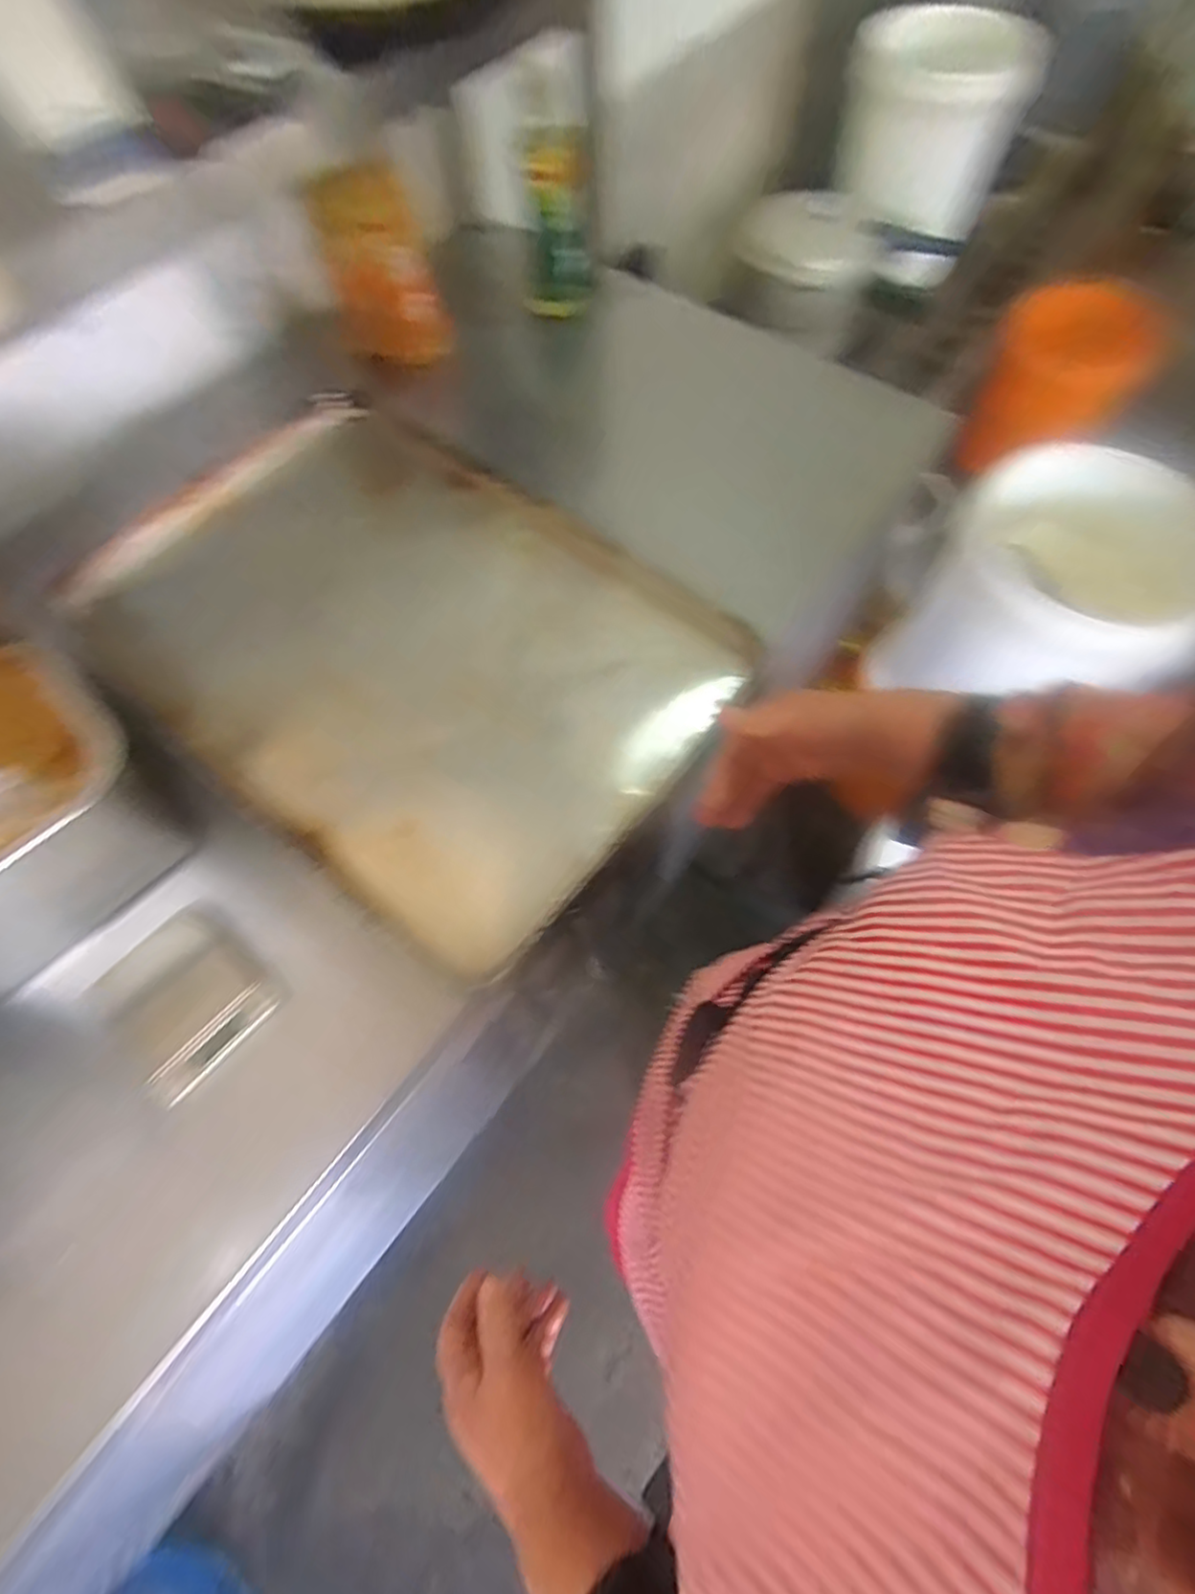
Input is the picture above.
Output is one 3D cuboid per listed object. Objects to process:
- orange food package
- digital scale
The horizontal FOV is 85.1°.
[{"bbox_3d":[-0.256,-0.620,0.776,0.131,0.185,0.049,-15,67,-5],"label":"orange food package"},{"bbox_3d":[-0.341,0.160,0.536,0.140,0.024,0.111,35,72,16],"label":"digital scale"}]

